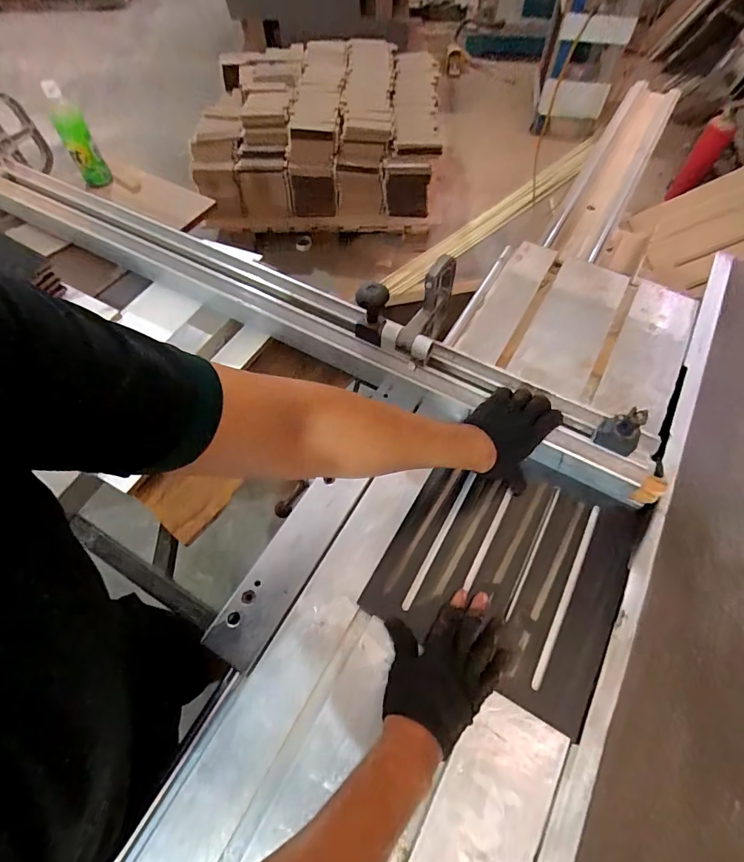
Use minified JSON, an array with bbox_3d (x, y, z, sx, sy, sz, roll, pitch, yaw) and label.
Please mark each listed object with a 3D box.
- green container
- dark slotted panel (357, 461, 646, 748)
[{"bbox_3d":[-0.658,-0.655,0.974,0.072,0.203,0.079,-31,64,-11],"label":"green container"},{"bbox_3d":[0.185,0.172,0.591,0.292,0.027,0.298,27,63,15],"label":"dark slotted panel"}]

